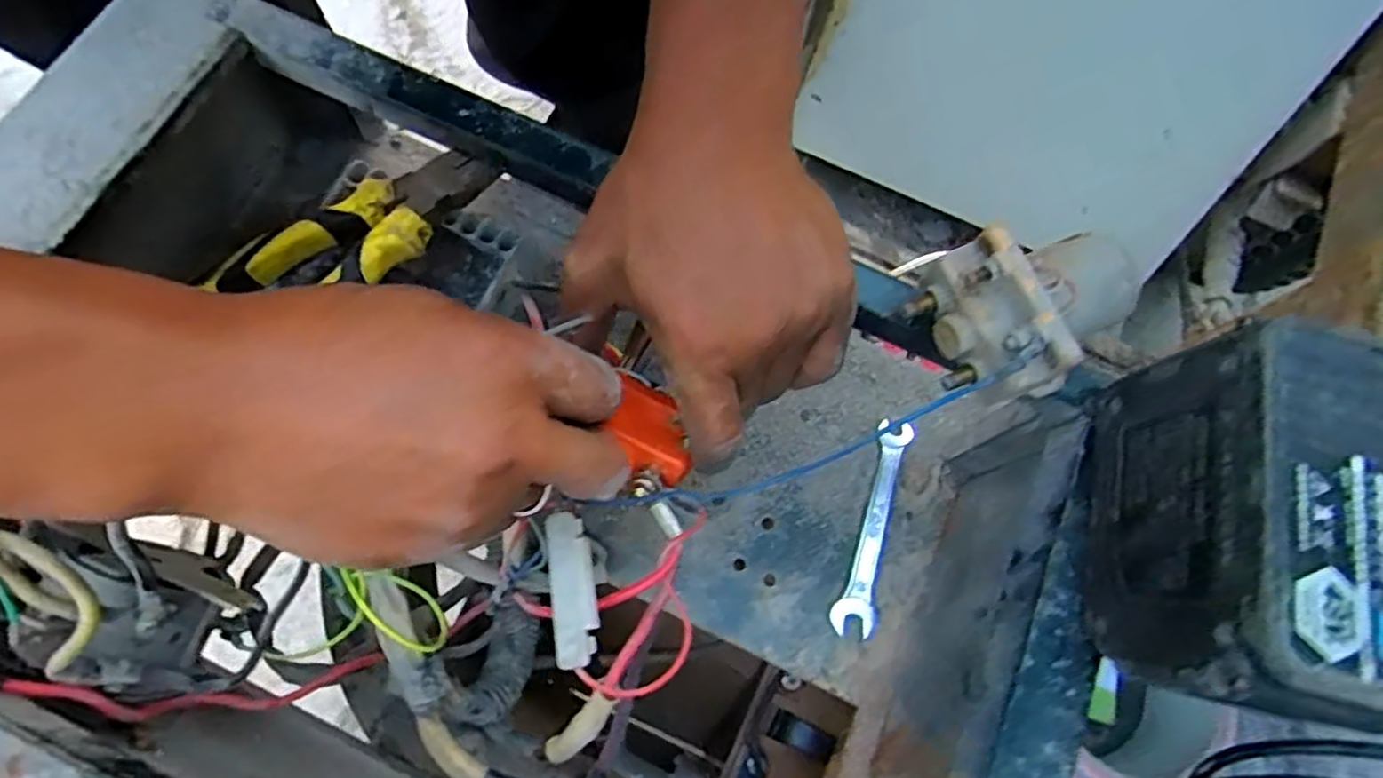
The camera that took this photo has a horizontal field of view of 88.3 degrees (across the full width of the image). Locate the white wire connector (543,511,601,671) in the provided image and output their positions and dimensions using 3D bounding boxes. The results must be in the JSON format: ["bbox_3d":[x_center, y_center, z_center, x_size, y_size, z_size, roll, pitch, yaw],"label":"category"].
[{"bbox_3d":[-0.044,0.073,0.261,0.017,0.006,0.054,-9,74,-4],"label":"white wire connector"}]

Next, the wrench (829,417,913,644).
[{"bbox_3d":[0.100,0.074,0.387,0.021,0.009,0.116,17,74,4],"label":"wrench"}]

